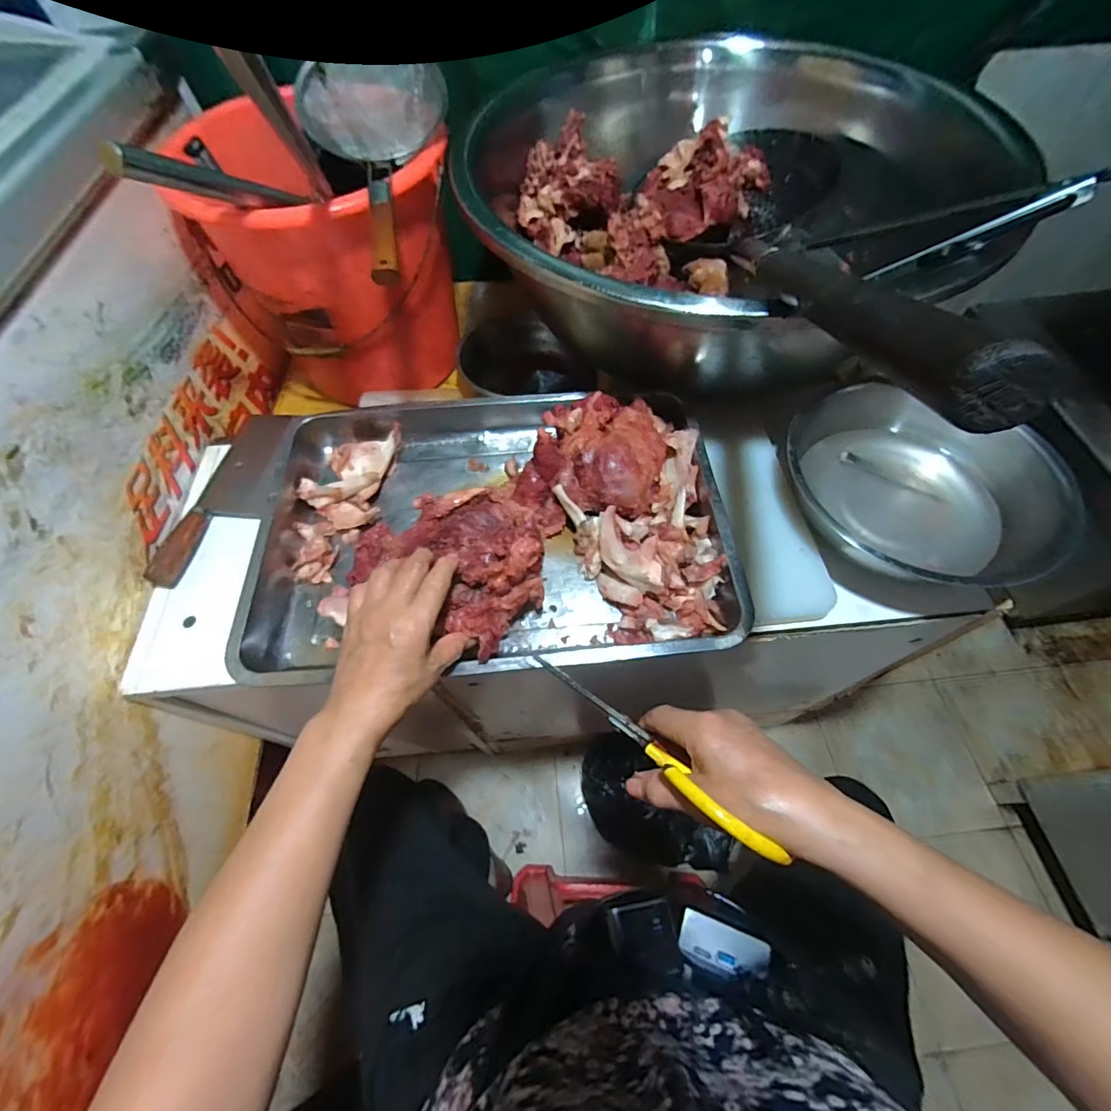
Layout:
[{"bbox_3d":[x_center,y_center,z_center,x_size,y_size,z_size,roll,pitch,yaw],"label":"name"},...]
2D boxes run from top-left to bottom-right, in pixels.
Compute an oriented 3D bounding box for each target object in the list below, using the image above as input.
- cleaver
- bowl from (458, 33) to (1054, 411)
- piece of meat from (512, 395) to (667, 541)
[{"bbox_3d":[-0.412,-0.087,0.612,0.085,0.045,0.284,2,61,4],"label":"cleaver"},{"bbox_3d":[0.208,-0.425,0.604,0.579,0.210,0.536,-1,61,2],"label":"bowl"},{"bbox_3d":[0.037,-0.108,0.534,0.166,0.069,0.144,-1,61,3],"label":"piece of meat"}]

